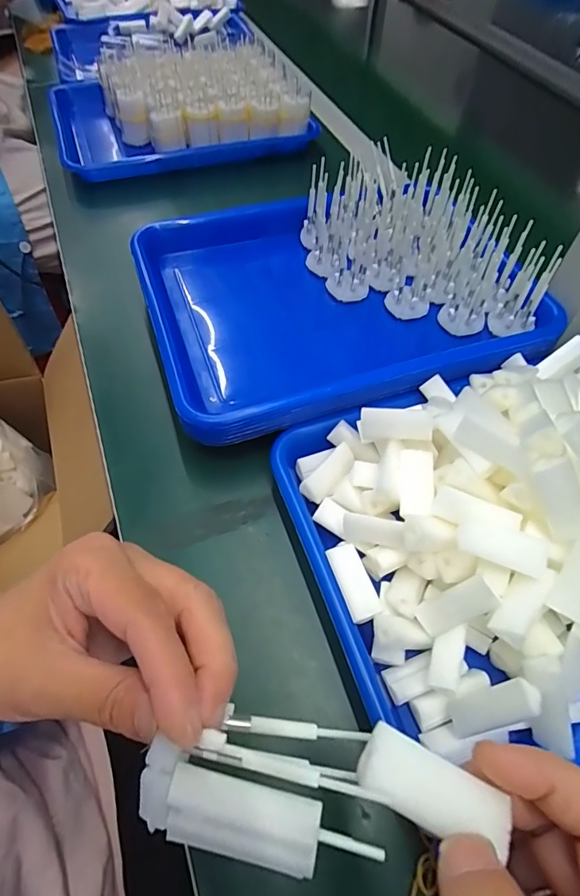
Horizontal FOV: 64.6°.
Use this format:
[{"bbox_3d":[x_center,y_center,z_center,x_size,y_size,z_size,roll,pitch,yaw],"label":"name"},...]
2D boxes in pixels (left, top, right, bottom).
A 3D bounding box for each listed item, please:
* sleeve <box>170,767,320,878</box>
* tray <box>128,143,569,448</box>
[{"bbox_3d":[-0.014,0.113,0.138,0.045,0.016,0.021,10,57,4],"label":"sleeve"},{"bbox_3d":[0.040,-0.141,0.416,0.323,0.075,0.250,-15,59,-12],"label":"tray"}]

